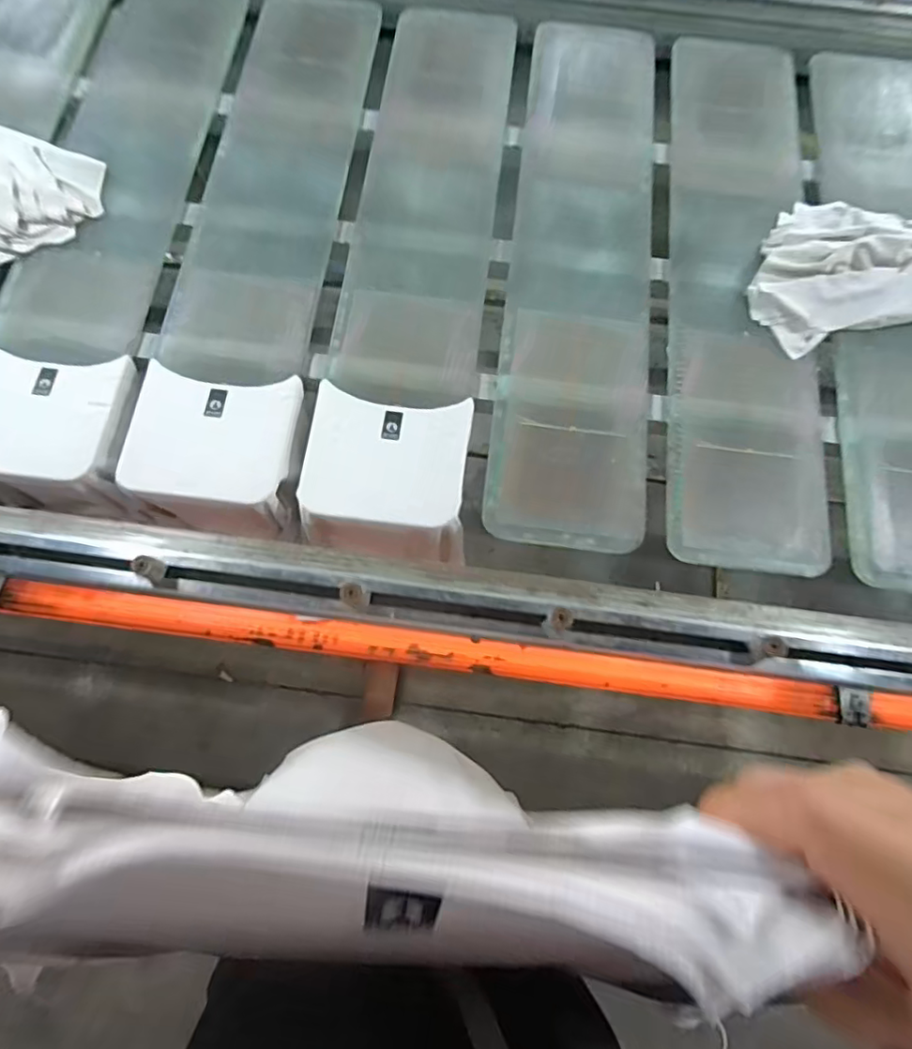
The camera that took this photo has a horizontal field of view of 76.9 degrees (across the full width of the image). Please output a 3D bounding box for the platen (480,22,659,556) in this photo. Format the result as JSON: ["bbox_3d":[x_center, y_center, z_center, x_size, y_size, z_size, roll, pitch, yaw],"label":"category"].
[{"bbox_3d":[0.182,-0.395,0.830,0.198,0.029,0.872,7,71,2],"label":"platen"}]

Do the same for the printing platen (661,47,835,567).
[{"bbox_3d":[0.417,-0.371,0.823,0.213,0.027,0.886,6,71,2],"label":"printing platen"}]

